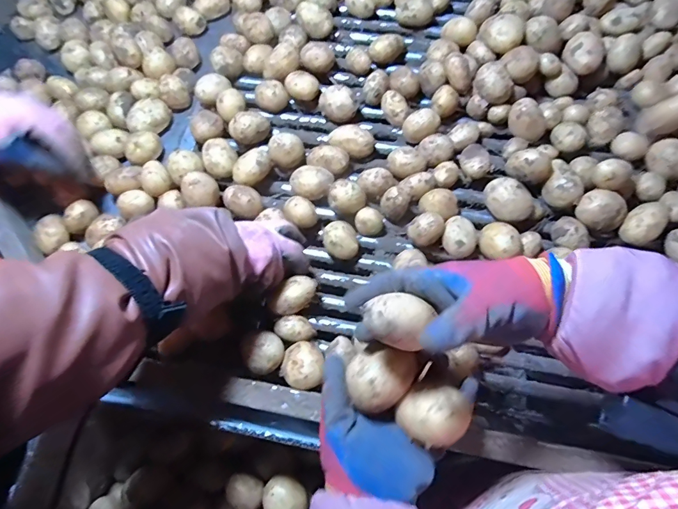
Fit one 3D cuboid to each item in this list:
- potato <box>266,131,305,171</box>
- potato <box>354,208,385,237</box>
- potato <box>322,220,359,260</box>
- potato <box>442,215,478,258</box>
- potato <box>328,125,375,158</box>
[{"bbox_3d":[-0.077,-0.146,0.591,0.054,0.049,0.052,-14,71,-7],"label":"potato"},{"bbox_3d":[0.041,-0.043,0.551,0.037,0.032,0.032,23,71,7],"label":"potato"},{"bbox_3d":[0.002,-0.015,0.536,0.042,0.040,0.047,-23,72,-10],"label":"potato"},{"bbox_3d":[0.156,-0.019,0.530,0.045,0.041,0.046,0,70,-1],"label":"potato"},{"bbox_3d":[0.019,-0.164,0.591,0.066,0.040,0.048,13,70,3],"label":"potato"}]

